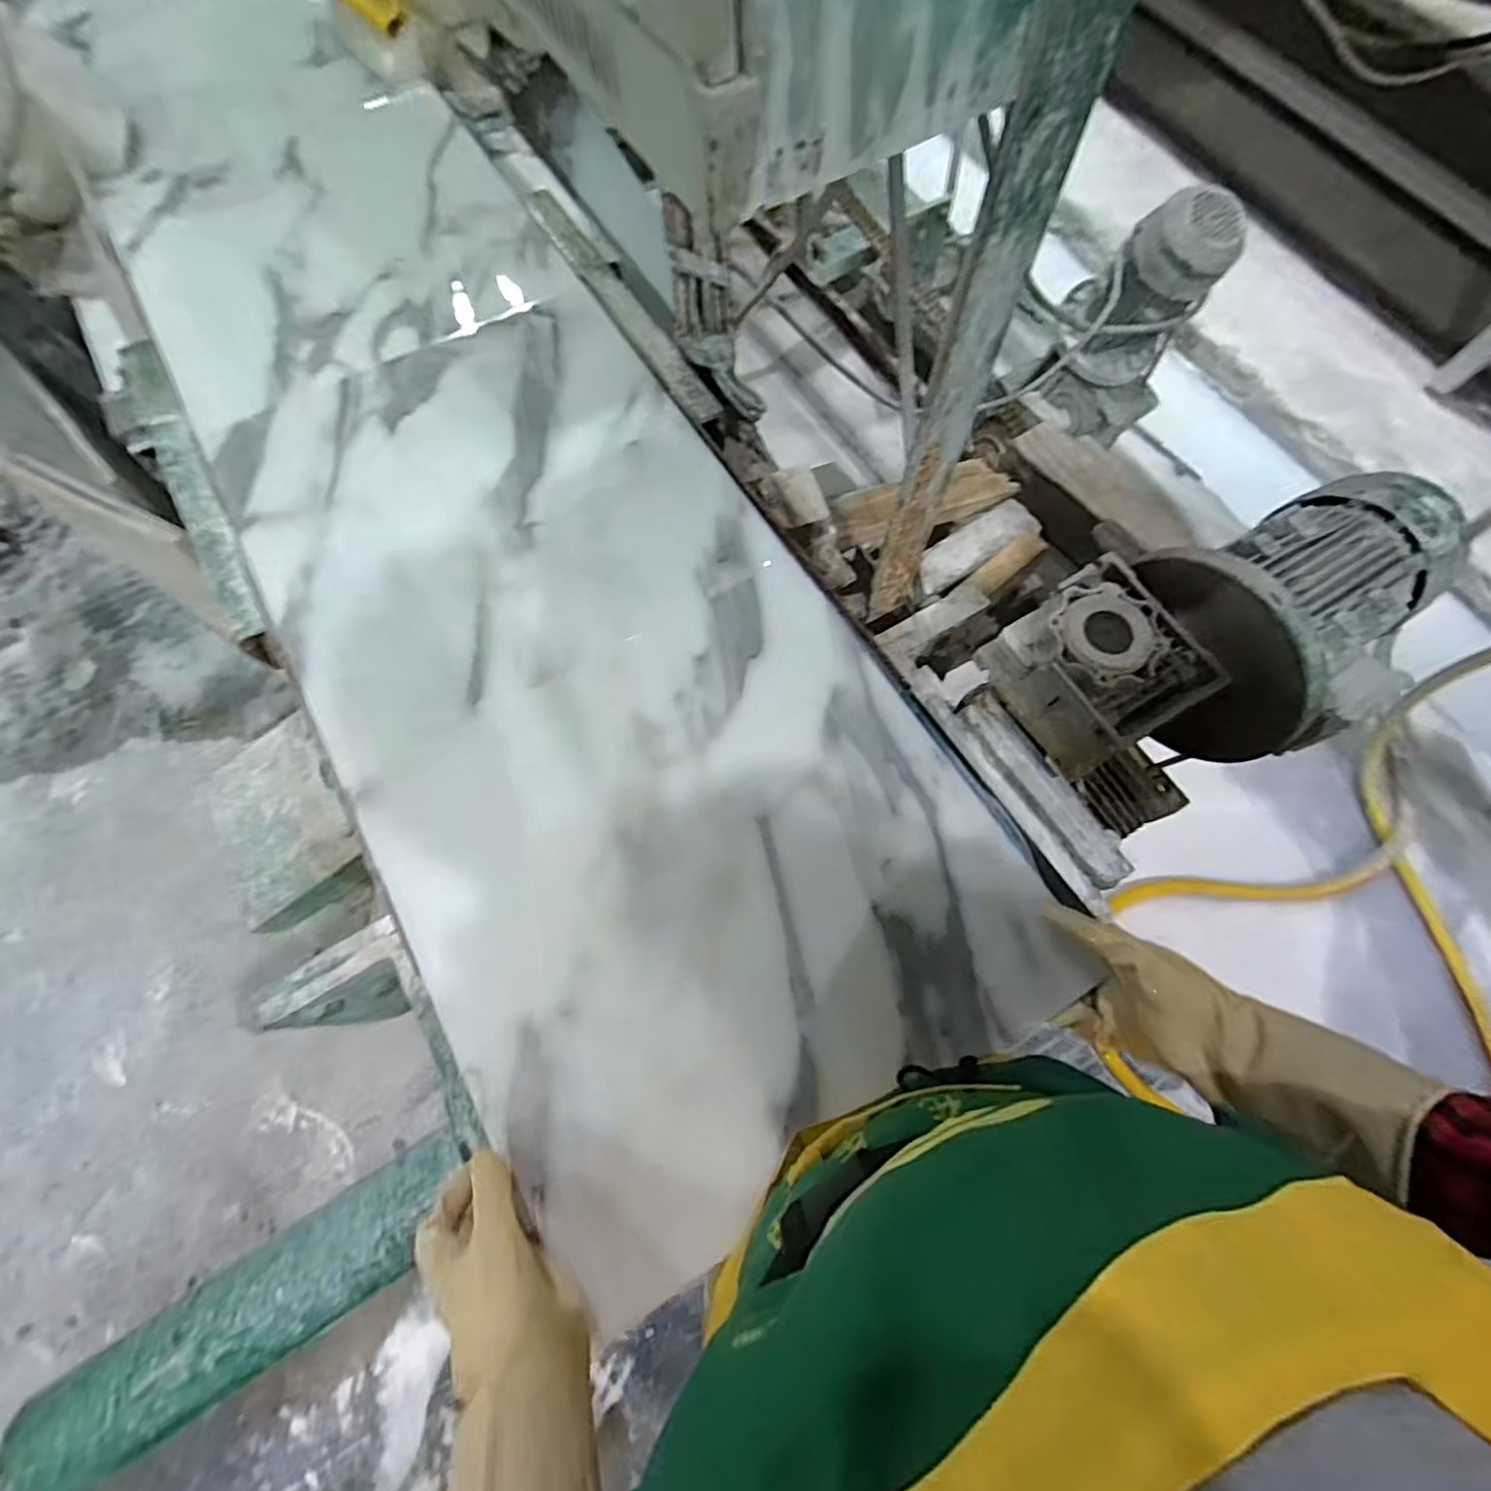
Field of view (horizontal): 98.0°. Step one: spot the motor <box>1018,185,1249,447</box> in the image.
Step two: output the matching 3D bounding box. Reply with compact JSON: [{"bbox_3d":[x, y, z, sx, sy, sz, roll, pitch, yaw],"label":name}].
[{"bbox_3d":[0.655,-0.717,1.110,0.213,0.357,0.222,0,70,0],"label":"motor"}]

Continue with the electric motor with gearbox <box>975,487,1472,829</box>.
[{"bbox_3d":[0.429,-0.084,0.582,0.371,0.190,0.209,-24,72,-8],"label":"electric motor with gearbox"}]

